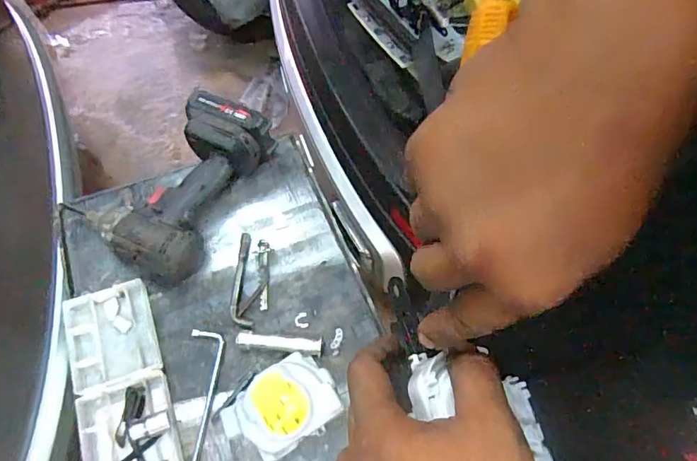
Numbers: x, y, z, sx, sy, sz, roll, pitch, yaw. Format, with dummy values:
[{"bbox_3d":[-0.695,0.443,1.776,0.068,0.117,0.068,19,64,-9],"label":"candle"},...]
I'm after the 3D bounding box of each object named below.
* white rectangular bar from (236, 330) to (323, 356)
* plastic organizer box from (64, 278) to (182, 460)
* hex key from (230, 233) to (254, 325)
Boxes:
[{"bbox_3d":[-0.076,0.124,0.515,0.094,0.010,0.019,5,62,2],"label":"white rectangular bar"},{"bbox_3d":[-0.241,0.165,0.492,0.087,0.028,0.226,-21,64,-11],"label":"plastic organizer box"},{"bbox_3d":[-0.128,0.056,0.553,0.024,0.009,0.113,-5,62,-3],"label":"hex key"}]

